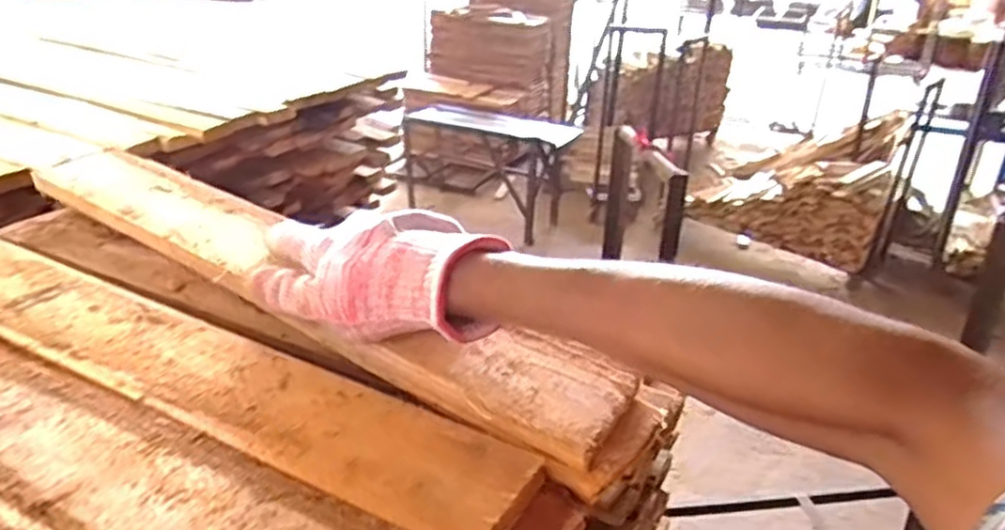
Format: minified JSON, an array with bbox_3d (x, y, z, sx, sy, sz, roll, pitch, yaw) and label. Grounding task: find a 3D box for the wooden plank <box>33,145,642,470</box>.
[{"bbox_3d":[-0.146,0.000,0.481,0.495,0.025,0.077,24,32,30],"label":"wooden plank"}]

